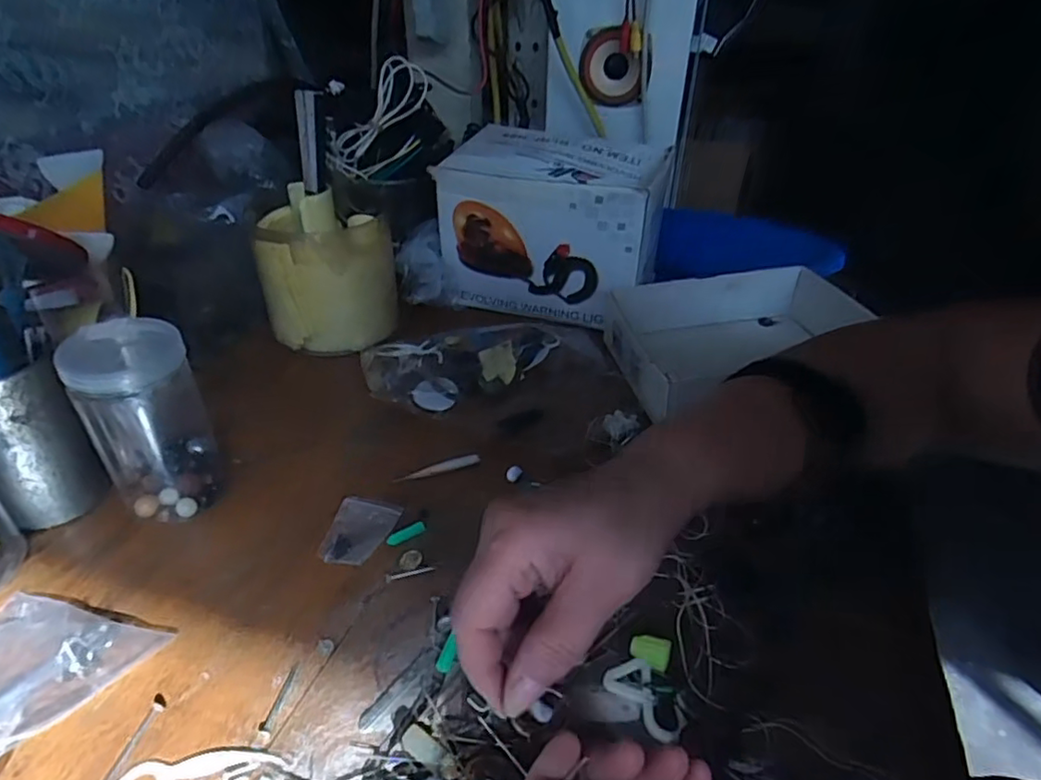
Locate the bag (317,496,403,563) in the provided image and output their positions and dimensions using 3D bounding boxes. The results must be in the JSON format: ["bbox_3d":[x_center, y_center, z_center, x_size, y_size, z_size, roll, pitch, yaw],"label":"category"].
[{"bbox_3d":[-0.107,0.092,0.398,0.039,0.006,0.052,10,37,13],"label":"bag"}]

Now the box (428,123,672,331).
[{"bbox_3d":[0.035,-0.167,0.621,0.201,0.142,0.140,11,38,14],"label":"box"}]

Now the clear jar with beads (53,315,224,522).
[{"bbox_3d":[-0.234,0.024,0.387,0.064,0.124,0.055,-25,43,-30],"label":"clear jar with beads"}]

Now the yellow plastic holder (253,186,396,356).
[{"bbox_3d":[-0.175,-0.111,0.566,0.112,0.121,0.092,-8,37,-11],"label":"yellow plastic holder"}]

